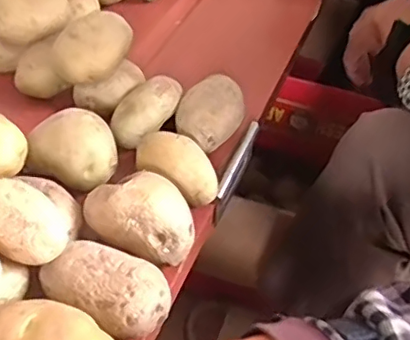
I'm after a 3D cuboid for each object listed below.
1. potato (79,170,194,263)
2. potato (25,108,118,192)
[{"bbox_3d":[-0.046,0.030,0.441,0.081,0.038,0.052,22,49,15],"label":"potato"},{"bbox_3d":[-0.109,-0.019,0.482,0.070,0.040,0.050,11,47,5],"label":"potato"}]

